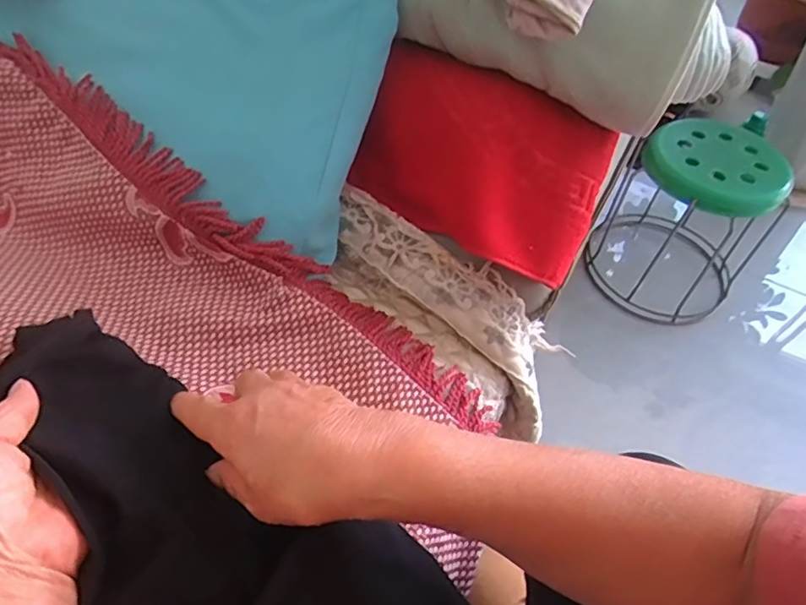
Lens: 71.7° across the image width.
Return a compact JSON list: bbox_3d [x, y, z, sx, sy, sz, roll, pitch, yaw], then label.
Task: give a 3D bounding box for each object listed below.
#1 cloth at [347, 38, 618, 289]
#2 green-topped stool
[{"bbox_3d":[0.060,-0.116,0.450,0.197,0.038,0.141,24,87,8],"label":"cloth"},{"bbox_3d":[0.519,-0.152,1.012,0.264,0.308,0.244,2,51,-3],"label":"green-topped stool"}]

